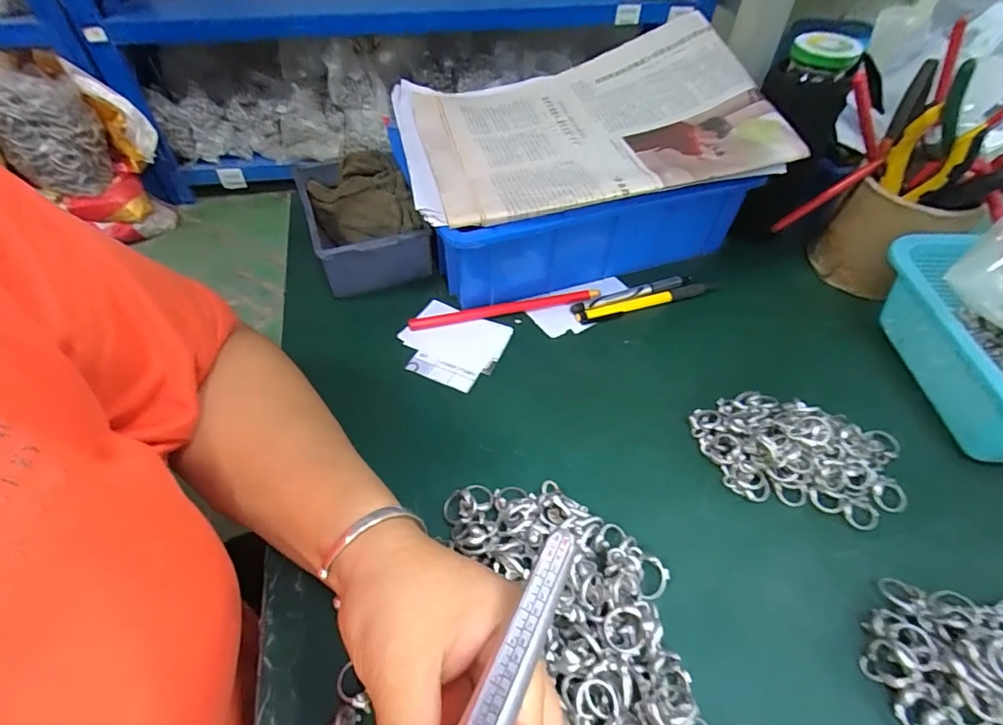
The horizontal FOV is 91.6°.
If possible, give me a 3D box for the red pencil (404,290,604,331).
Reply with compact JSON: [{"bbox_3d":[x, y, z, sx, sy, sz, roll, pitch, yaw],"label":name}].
[{"bbox_3d":[0.003,-0.046,0.420,0.164,0.010,0.012,-10,51,-9],"label":"red pencil"}]

